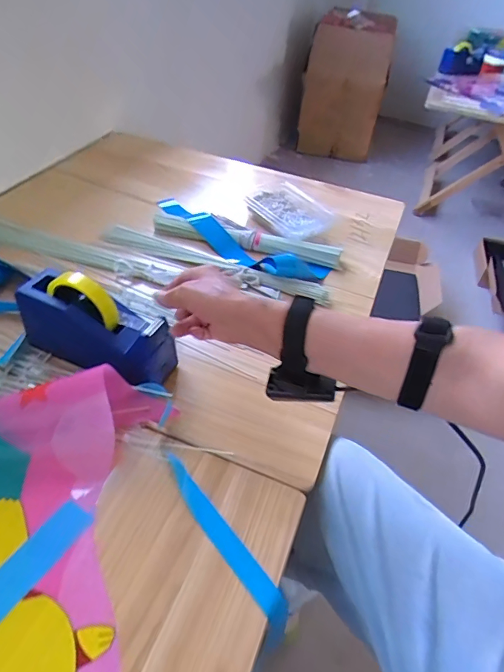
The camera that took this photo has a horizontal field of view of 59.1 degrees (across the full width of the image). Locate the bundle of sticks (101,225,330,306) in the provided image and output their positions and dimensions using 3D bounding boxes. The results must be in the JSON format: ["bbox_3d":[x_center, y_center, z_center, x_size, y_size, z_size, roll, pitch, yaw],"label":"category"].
[{"bbox_3d":[-0.073,-0.136,0.798,0.437,0.025,0.053,19,45,12],"label":"bundle of sticks"}]

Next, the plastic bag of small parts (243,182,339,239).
[{"bbox_3d":[0.069,-0.262,0.908,0.132,0.024,0.197,-30,56,-31],"label":"plastic bag of small parts"}]

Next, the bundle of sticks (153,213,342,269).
[{"bbox_3d":[-0.013,-0.184,0.841,0.363,0.032,0.047,14,44,7],"label":"bundle of sticks"}]

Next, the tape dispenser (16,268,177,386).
[{"bbox_3d":[-0.202,-0.015,0.578,0.202,0.126,0.069,20,46,13],"label":"tape dispenser"}]

